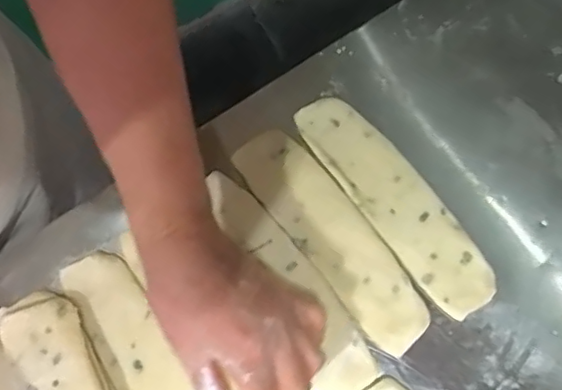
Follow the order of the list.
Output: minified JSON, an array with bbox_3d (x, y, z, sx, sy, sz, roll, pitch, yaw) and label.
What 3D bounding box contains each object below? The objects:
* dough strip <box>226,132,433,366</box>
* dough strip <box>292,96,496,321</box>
[{"bbox_3d":[0.040,0.031,0.467,0.055,0.006,0.198,-37,78,-9],"label":"dough strip"},{"bbox_3d":[0.091,0.004,0.479,0.055,0.012,0.203,-36,78,-9],"label":"dough strip"}]

